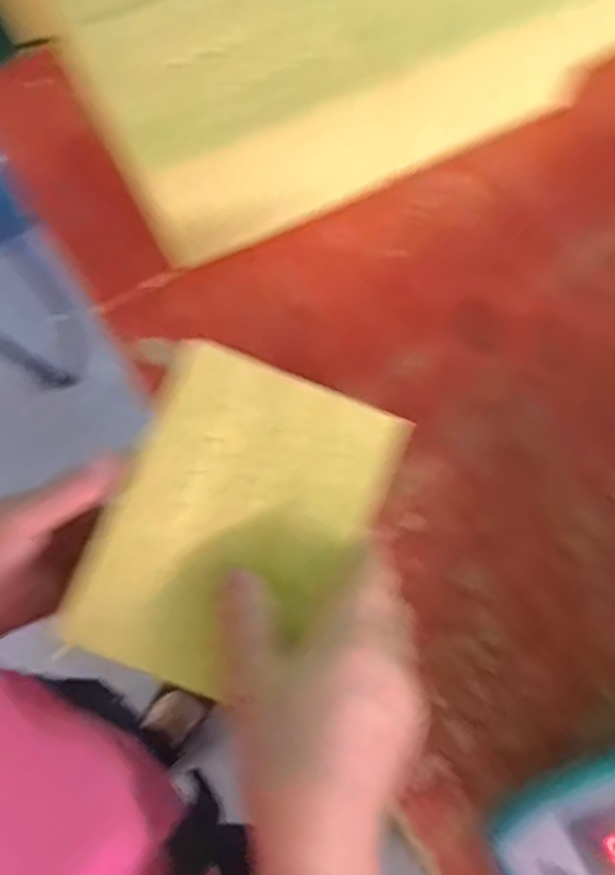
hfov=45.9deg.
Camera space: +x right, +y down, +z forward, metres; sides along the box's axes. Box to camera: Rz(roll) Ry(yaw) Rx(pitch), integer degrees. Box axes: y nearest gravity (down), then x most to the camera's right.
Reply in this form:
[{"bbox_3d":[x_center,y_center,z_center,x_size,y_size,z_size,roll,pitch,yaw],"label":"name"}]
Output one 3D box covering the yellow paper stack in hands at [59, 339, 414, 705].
[{"bbox_3d":[-0.033,0.042,0.359,0.120,0.017,0.163,23,76,5],"label":"yellow paper stack in hands"}]

